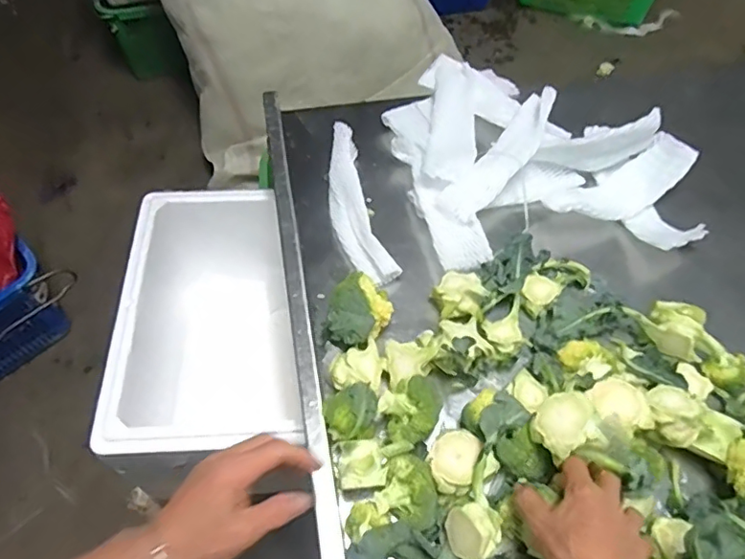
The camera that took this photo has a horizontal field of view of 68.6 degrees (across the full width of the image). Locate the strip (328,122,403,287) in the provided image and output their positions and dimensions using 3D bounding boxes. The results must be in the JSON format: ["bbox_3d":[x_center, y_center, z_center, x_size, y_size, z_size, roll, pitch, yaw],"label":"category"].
[{"bbox_3d":[-0.024,-0.099,0.704,0.061,0.045,0.235,-13,59,-10],"label":"strip"}]

